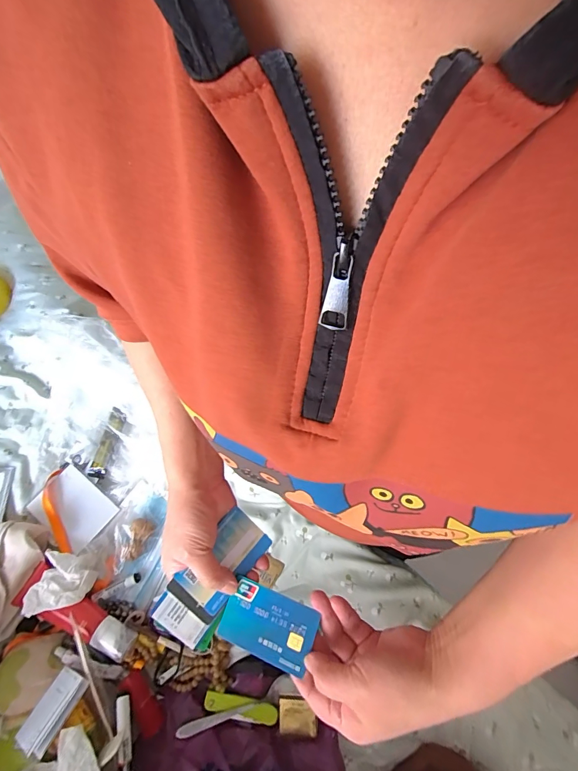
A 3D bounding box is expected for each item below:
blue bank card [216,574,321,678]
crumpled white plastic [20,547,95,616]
[{"bbox_3d":[-0.020,0.220,0.345,0.083,0.004,0.055,16,74,17],"label":"blue bank card"},{"bbox_3d":[-0.329,0.291,0.547,0.082,0.050,0.082,8,63,1],"label":"crumpled white plastic"}]

